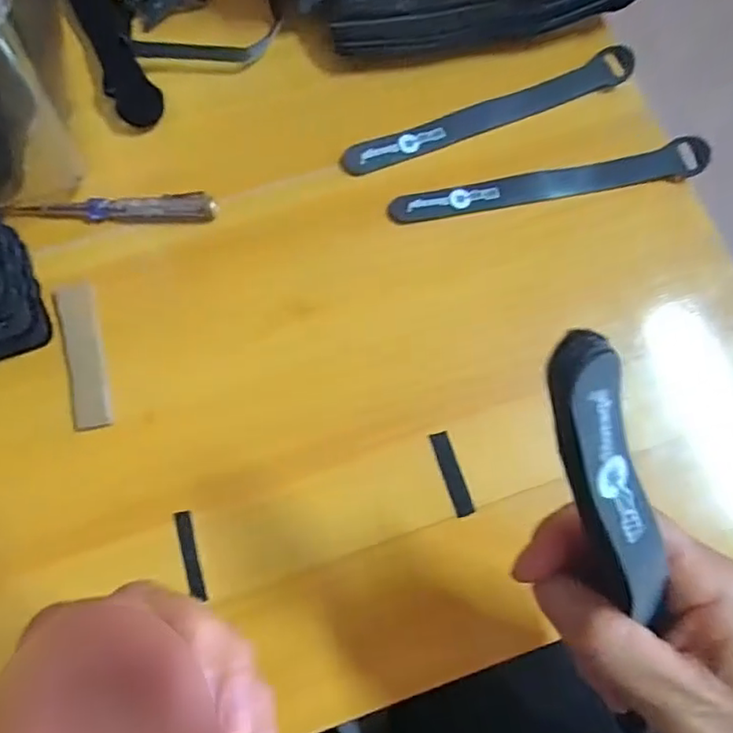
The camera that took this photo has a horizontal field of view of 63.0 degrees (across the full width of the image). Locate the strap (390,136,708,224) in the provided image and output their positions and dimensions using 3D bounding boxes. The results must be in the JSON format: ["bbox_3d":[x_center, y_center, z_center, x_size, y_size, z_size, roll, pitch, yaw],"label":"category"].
[{"bbox_3d":[0.115,-0.114,0.374,0.199,0.010,0.026,-13,68,-4],"label":"strap"}]

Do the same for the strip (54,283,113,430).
[{"bbox_3d":[-0.161,-0.007,0.342,0.022,0.004,0.085,-14,78,-4],"label":"strip"}]

